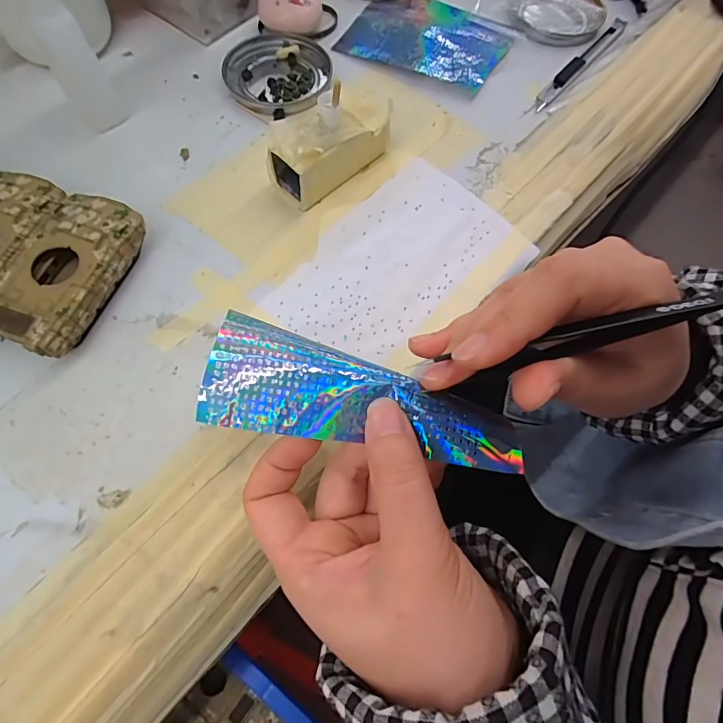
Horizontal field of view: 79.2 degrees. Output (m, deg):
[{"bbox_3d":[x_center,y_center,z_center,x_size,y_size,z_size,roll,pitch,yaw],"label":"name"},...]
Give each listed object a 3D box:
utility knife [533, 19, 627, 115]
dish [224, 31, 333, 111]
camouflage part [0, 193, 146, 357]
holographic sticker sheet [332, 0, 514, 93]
[{"bbox_3d":[0.175,-0.238,0.345,0.012,0.007,0.136,39,72,13],"label":"utility knife"},{"bbox_3d":[-0.066,-0.218,0.329,0.080,0.007,0.078,1,68,-2],"label":"dish"},{"bbox_3d":[-0.163,-0.049,0.245,0.050,0.027,0.095,18,68,5],"label":"camouflage part"},{"bbox_3d":[0.052,-0.263,0.358,0.121,0.010,0.099,29,67,10],"label":"holographic sticker sheet"}]

